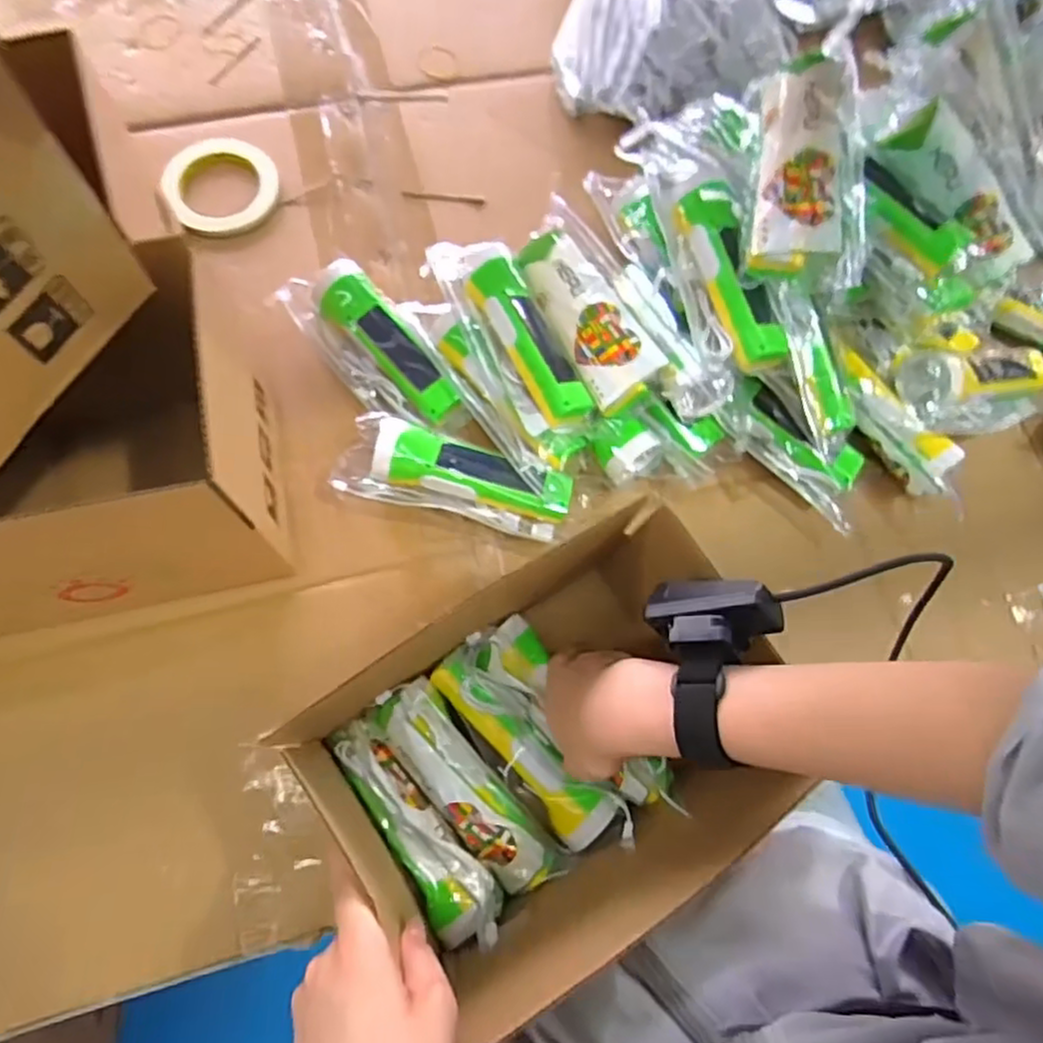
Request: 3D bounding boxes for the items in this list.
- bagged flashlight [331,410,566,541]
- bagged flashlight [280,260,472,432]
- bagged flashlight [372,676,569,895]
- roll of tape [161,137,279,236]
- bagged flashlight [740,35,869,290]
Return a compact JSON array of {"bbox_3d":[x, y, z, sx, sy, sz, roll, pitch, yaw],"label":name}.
[{"bbox_3d":[-0.055,-0.034,0.572,0.190,0.052,0.065,15,72,0],"label":"bagged flashlight"},{"bbox_3d":[-0.128,-0.155,0.611,0.082,0.050,0.204,-38,79,-14],"label":"bagged flashlight"},{"bbox_3d":[-0.042,0.192,0.492,0.048,0.036,0.174,-38,92,-13],"label":"bagged flashlight"},{"bbox_3d":[-0.301,-0.340,0.680,0.105,0.023,0.111,1,73,-2],"label":"roll of tape"},{"bbox_3d":[0.222,-0.270,0.516,0.088,0.051,0.200,8,72,-2],"label":"bagged flashlight"}]

